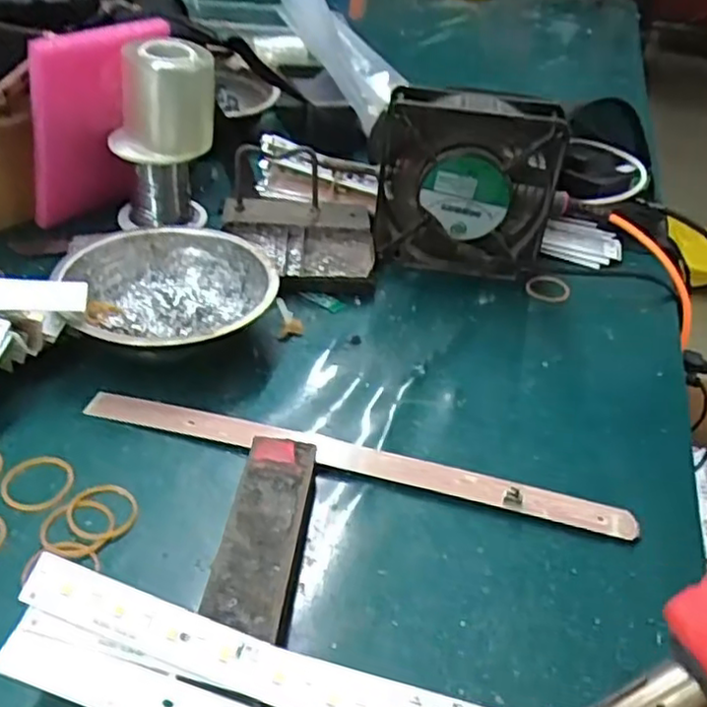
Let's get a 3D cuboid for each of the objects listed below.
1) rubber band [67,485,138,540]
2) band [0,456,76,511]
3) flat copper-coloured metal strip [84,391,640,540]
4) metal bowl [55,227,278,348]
[{"bbox_3d":[-0.116,0.072,0.320,0.032,0.004,0.033,4,38,-3],"label":"rubber band"},{"bbox_3d":[-0.150,0.060,0.331,0.032,0.004,0.034,4,38,-3],"label":"band"},{"bbox_3d":[-0.003,0.052,0.354,0.283,0.008,0.017,13,38,8],"label":"flat copper-coloured metal strip"},{"bbox_3d":[-0.112,-0.034,0.430,0.121,0.039,0.128,4,38,-3],"label":"metal bowl"}]

